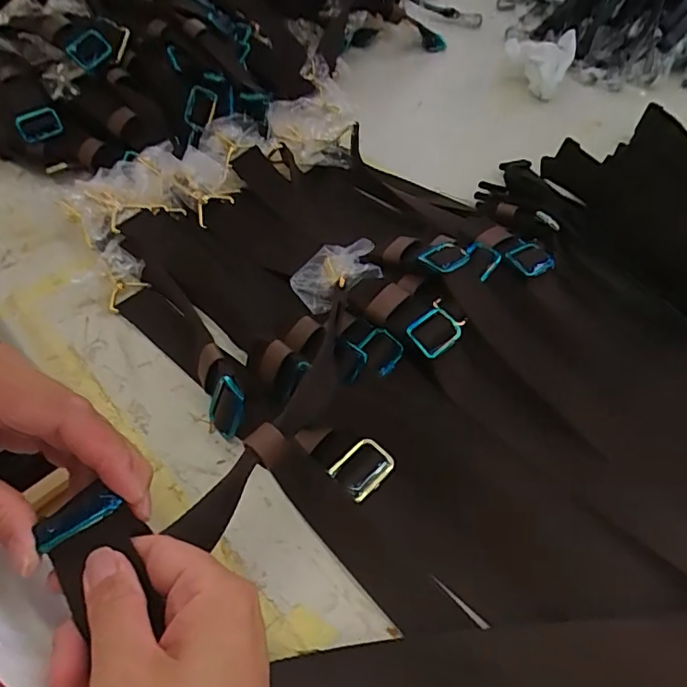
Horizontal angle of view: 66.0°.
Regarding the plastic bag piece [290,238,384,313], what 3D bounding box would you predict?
[{"bbox_3d":[-0.011,-0.058,0.427,0.060,0.043,0.057,-2,52,2],"label":"plastic bag piece"}]

